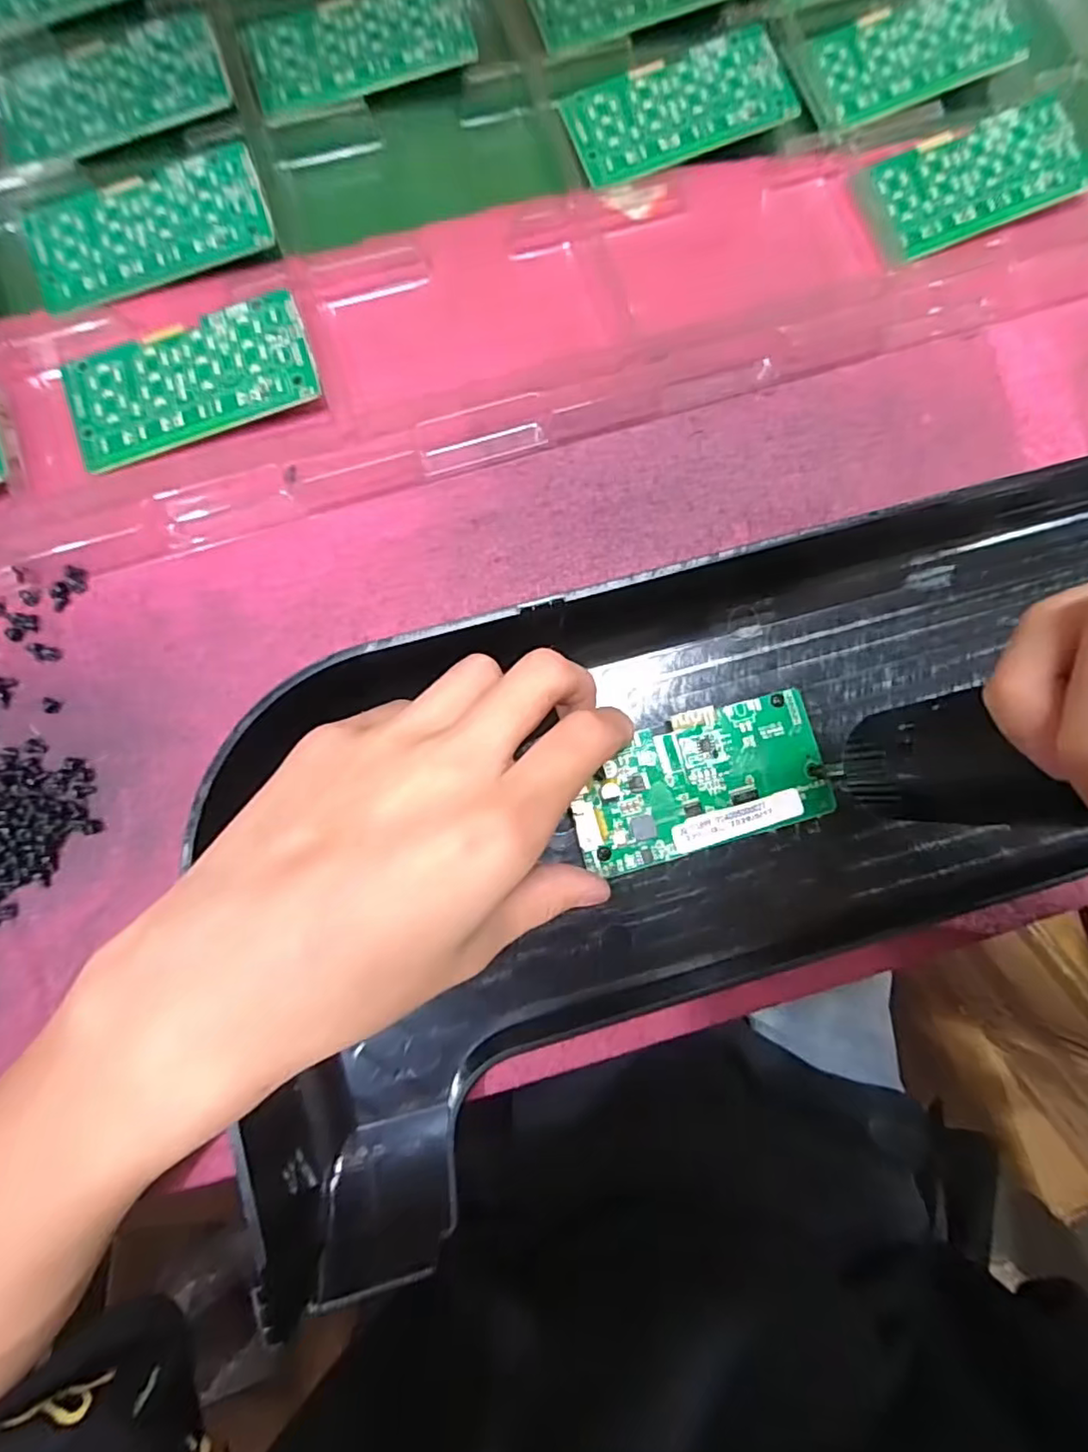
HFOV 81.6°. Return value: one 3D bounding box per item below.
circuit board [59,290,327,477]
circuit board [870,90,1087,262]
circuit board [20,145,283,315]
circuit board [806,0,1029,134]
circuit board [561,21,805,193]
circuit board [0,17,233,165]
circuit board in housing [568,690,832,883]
[{"bbox_3d":[-0.136,-0.134,0.242,0.092,0.007,0.045,-19,84,-5],"label":"circuit board"},{"bbox_3d":[0.192,-0.241,0.275,0.090,0.010,0.049,-22,85,-6],"label":"circuit board"},{"bbox_3d":[-0.157,-0.199,0.252,0.092,0.009,0.046,-14,84,-5],"label":"circuit board"},{"bbox_3d":[0.166,-0.306,0.283,0.098,0.007,0.048,-23,85,-6],"label":"circuit board"},{"bbox_3d":[0.059,-0.269,0.272,0.094,0.008,0.047,-20,85,-5],"label":"circuit board"},{"bbox_3d":[-0.182,-0.268,0.265,0.093,0.009,0.050,-20,85,-5],"label":"circuit board"},{"bbox_3d":[0.057,0.020,0.230,0.093,0.008,0.048,-14,84,-5],"label":"circuit board in housing"}]

